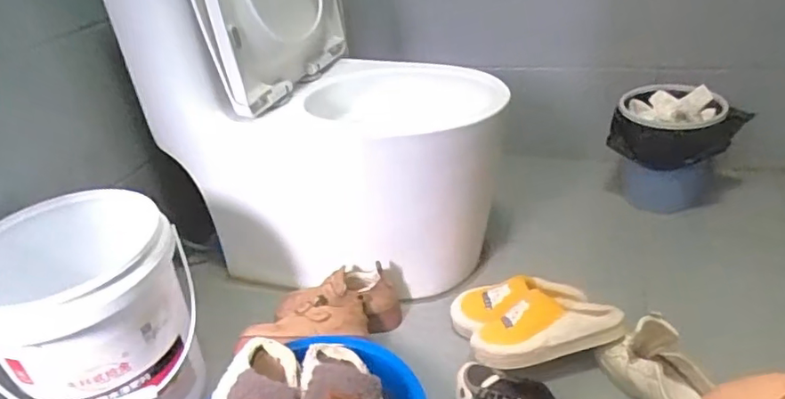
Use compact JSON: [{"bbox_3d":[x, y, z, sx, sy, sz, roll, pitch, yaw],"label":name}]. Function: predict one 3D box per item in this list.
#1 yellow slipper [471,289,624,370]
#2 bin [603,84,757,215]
[{"bbox_3d":[0.256,0.211,0.954,0.238,0.062,0.106,-11,31,-7],"label":"yellow slipper"},{"bbox_3d":[0.628,-0.098,1.299,0.260,0.271,0.229,4,32,18],"label":"bin"}]

